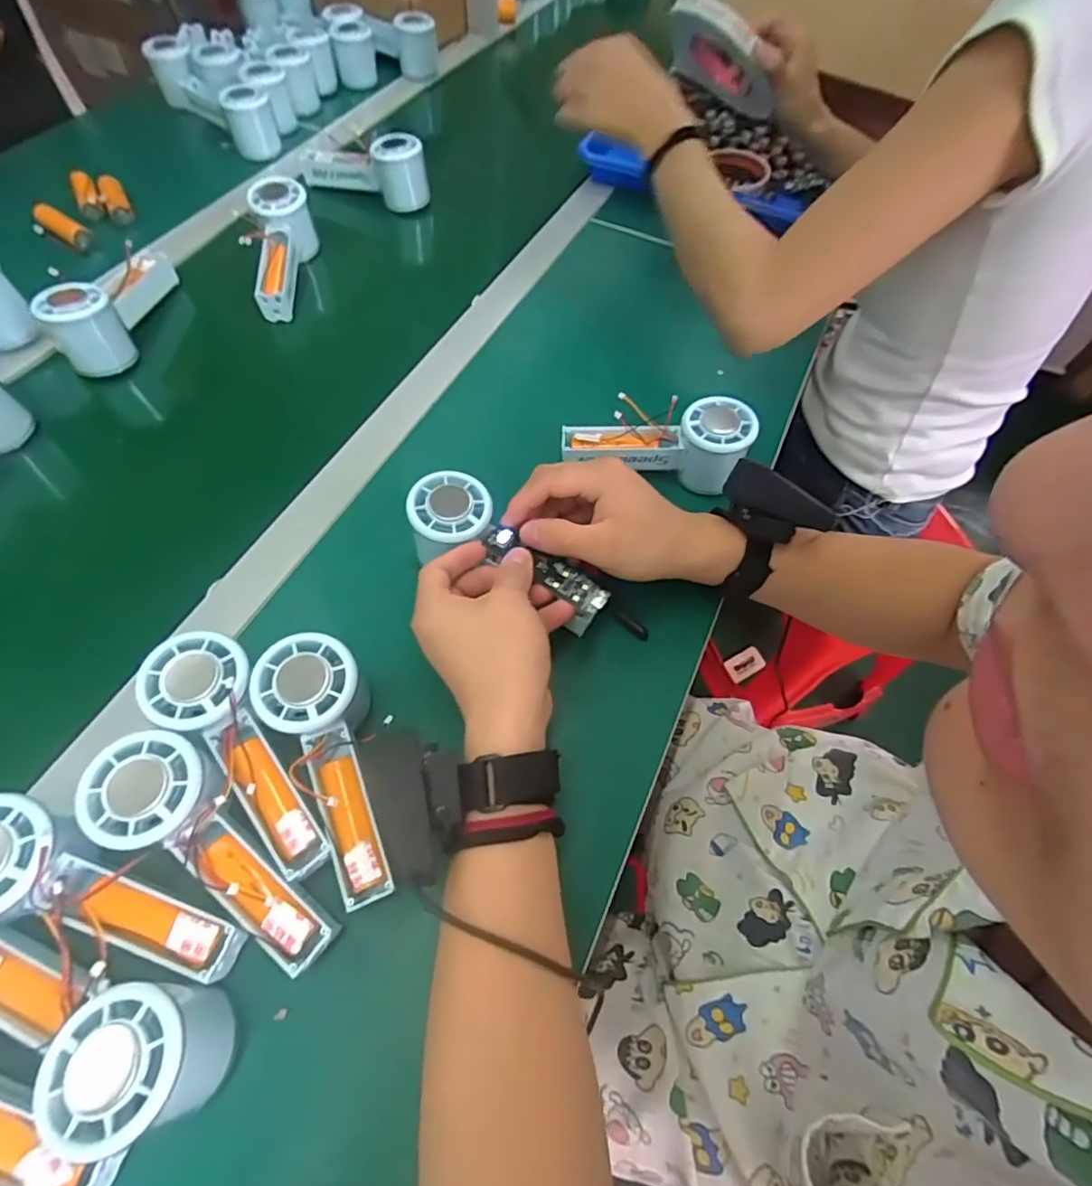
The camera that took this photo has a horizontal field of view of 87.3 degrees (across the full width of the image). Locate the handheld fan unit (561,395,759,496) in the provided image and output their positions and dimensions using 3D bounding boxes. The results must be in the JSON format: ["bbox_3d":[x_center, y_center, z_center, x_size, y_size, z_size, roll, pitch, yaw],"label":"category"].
[{"bbox_3d":[0.089,-0.128,0.469,0.144,0.056,0.053,12,61,3],"label":"handheld fan unit"}]

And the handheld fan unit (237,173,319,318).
[{"bbox_3d":[-0.275,-0.349,0.585,0.051,0.070,0.152,2,74,-2],"label":"handheld fan unit"}]

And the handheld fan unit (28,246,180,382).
[{"bbox_3d":[-0.403,-0.276,0.535,0.047,0.064,0.148,2,60,-2],"label":"handheld fan unit"}]

